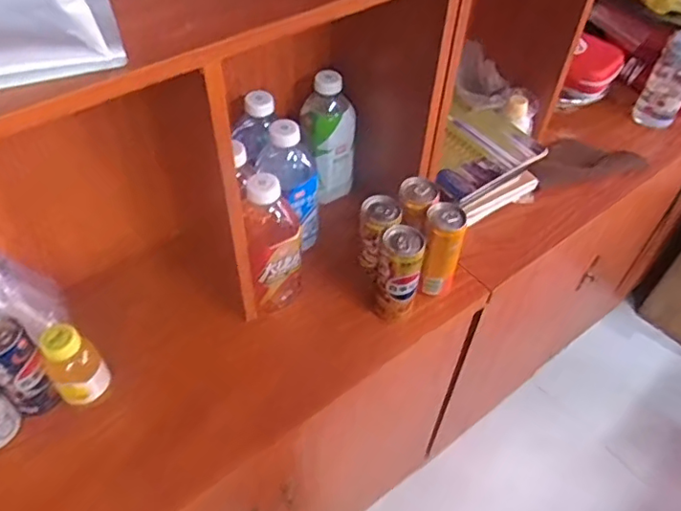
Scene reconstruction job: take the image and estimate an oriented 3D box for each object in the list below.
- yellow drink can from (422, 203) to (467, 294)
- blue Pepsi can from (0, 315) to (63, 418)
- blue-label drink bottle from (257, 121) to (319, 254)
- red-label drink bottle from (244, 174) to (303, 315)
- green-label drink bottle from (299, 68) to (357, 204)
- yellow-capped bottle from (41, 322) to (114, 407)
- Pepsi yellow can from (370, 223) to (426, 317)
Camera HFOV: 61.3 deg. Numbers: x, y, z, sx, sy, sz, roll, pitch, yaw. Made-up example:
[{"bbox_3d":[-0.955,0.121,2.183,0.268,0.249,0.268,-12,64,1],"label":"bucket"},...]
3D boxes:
[{"bbox_3d":[0.140,-0.007,0.805,0.048,0.132,0.052,7,50,3],"label":"yellow drink can"},{"bbox_3d":[-0.373,0.130,0.667,0.067,0.126,0.053,31,55,22],"label":"blue Pepsi can"},{"bbox_3d":[-0.071,-0.103,0.814,0.079,0.197,0.070,-11,51,-12],"label":"blue-label drink bottle"},{"bbox_3d":[-0.084,-0.009,0.741,0.065,0.196,0.061,1,50,-2],"label":"red-label drink bottle"},{"bbox_3d":[-0.018,-0.177,0.888,0.080,0.200,0.062,3,50,0],"label":"green-label drink bottle"},{"bbox_3d":[-0.314,0.132,0.683,0.057,0.108,0.052,-34,59,-27],"label":"yellow-capped bottle"},{"bbox_3d":[0.078,0.025,0.774,0.054,0.126,0.058,1,50,-2],"label":"Pepsi yellow can"}]

